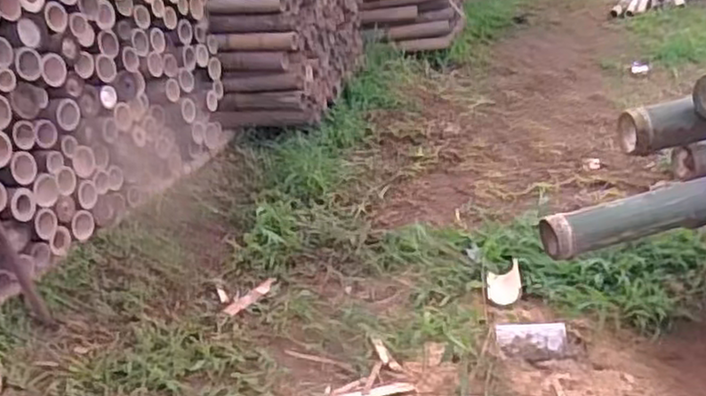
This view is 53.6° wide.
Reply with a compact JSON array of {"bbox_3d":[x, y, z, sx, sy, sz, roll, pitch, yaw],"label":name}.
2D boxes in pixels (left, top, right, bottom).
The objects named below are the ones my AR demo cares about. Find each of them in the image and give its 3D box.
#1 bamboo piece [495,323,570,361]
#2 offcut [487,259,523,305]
[{"bbox_3d":[0.340,0.274,1.332,0.128,0.045,0.075,0,21,12],"label":"bamboo piece"},{"bbox_3d":[0.342,0.189,1.583,0.075,0.031,0.153,0,21,10],"label":"offcut"}]

